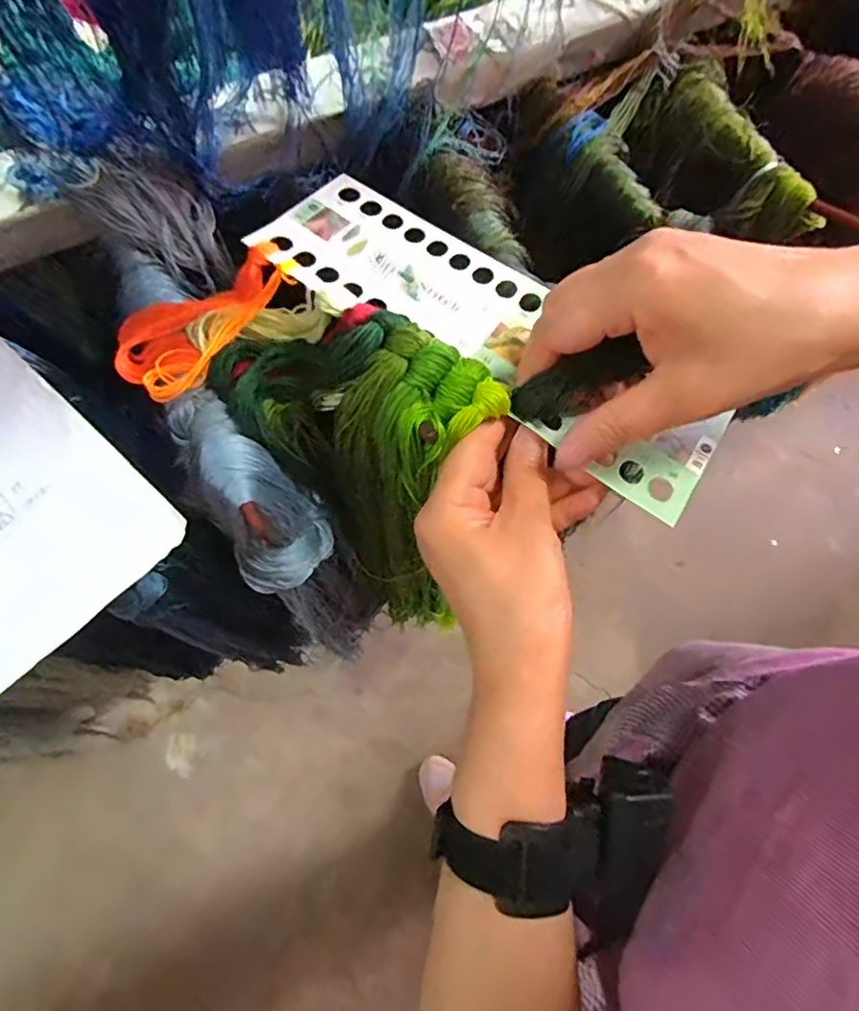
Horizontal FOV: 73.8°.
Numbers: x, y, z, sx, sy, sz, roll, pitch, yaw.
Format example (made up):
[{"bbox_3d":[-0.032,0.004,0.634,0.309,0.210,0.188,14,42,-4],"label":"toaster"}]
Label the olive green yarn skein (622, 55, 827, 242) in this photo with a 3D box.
[{"bbox_3d":[0.214,-0.242,0.418,0.075,0.053,0.155,-32,74,-11],"label":"olive green yarn skein"}]

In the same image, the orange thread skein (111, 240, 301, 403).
[{"bbox_3d":[-0.122,-0.104,0.311,0.107,0.020,0.052,-38,75,1],"label":"orange thread skein"}]

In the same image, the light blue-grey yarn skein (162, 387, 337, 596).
[{"bbox_3d":[-0.113,-0.004,0.336,0.097,0.110,0.063,40,75,12],"label":"light blue-grey yarn skein"}]

